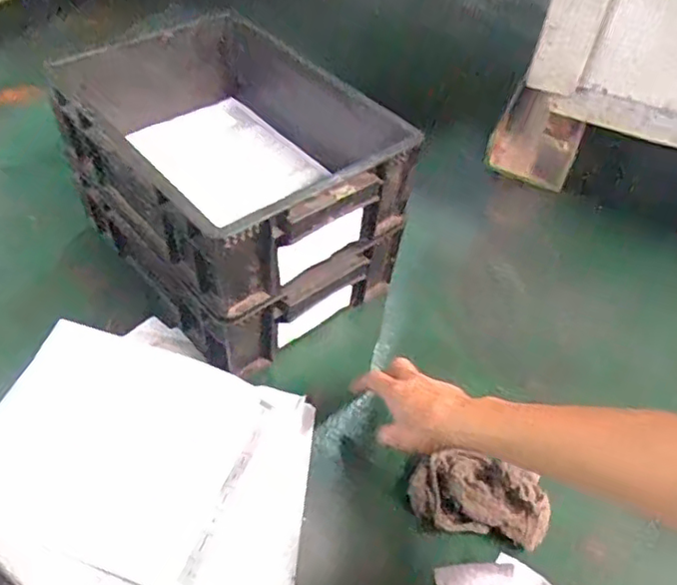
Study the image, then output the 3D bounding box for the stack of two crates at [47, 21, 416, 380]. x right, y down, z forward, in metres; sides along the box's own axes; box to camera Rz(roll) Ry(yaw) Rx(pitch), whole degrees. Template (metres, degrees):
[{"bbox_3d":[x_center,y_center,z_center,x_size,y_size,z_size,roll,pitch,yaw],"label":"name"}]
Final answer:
[{"bbox_3d":[-0.124,-0.132,0.702,0.289,0.212,0.373,-28,56,-27],"label":"stack of two crates"}]

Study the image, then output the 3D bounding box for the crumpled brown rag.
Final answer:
[{"bbox_3d":[0.129,0.191,0.566,0.124,0.042,0.066,15,49,9],"label":"crumpled brown rag"}]

